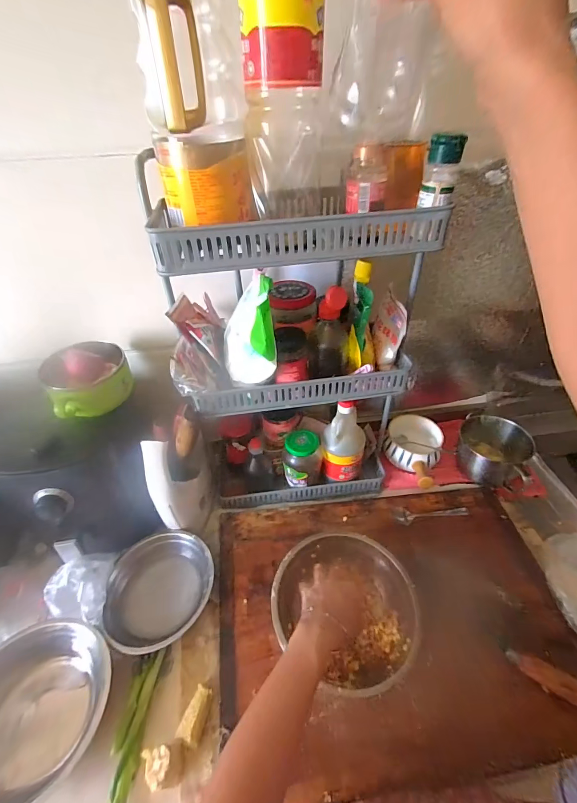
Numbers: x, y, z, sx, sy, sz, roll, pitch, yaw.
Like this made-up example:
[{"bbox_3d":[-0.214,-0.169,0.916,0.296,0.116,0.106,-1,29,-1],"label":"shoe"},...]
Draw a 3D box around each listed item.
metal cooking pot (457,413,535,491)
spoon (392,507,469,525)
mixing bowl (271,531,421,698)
[{"bbox_3d":[0.444,0.112,0.761,0.130,0.091,0.144,20,45,23],"label":"metal cooking pot"},{"bbox_3d":[0.271,0.209,0.668,0.141,0.010,0.035,-6,41,-5],"label":"spoon"},{"bbox_3d":[0.088,0.306,0.530,0.206,0.062,0.202,-1,41,1],"label":"mixing bowl"}]

